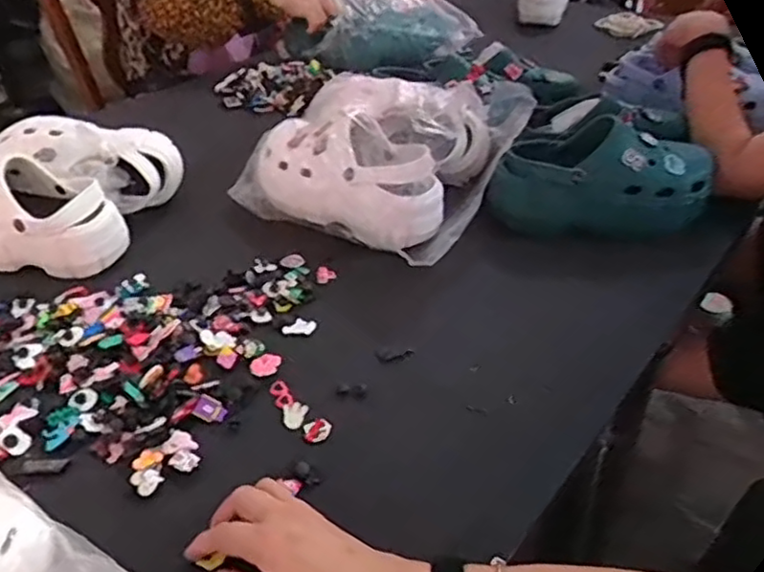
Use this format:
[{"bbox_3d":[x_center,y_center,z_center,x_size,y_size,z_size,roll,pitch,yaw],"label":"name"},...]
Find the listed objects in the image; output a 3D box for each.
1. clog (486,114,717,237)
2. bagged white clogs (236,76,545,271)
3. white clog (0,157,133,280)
[{"bbox_3d":[0.273,-0.139,0.848,0.272,0.109,0.104,-1,37,1],"label":"clog"},{"bbox_3d":[-0.003,-0.184,0.890,0.310,0.149,0.288,18,42,24],"label":"bagged white clogs"},{"bbox_3d":[-0.430,-0.082,0.802,0.229,0.101,0.093,9,38,13],"label":"white clog"}]

